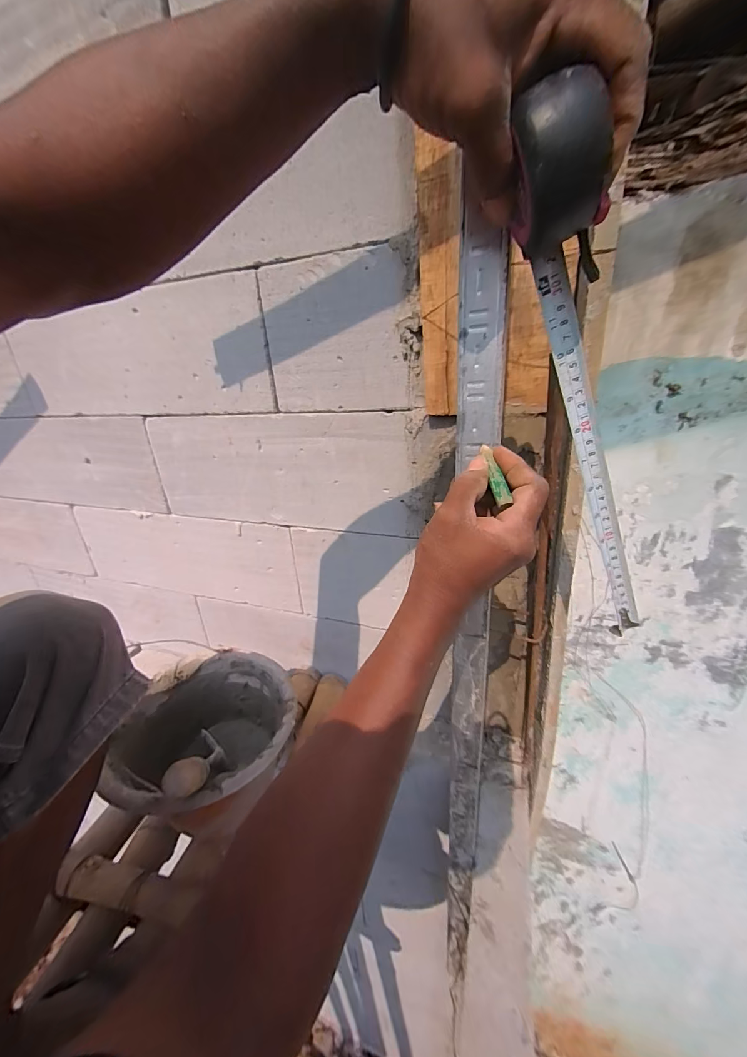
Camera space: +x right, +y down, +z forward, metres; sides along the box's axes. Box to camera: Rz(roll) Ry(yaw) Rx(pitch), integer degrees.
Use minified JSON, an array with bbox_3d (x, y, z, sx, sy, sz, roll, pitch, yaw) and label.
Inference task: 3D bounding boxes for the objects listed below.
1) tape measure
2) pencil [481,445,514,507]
[{"bbox_3d":[0.161,-0.062,0.268,0.047,0.379,0.073,-27,25,1],"label":"tape measure"},{"bbox_3d":[0.089,-0.041,0.275,0.010,0.004,0.065,-3,51,1],"label":"pencil"}]

